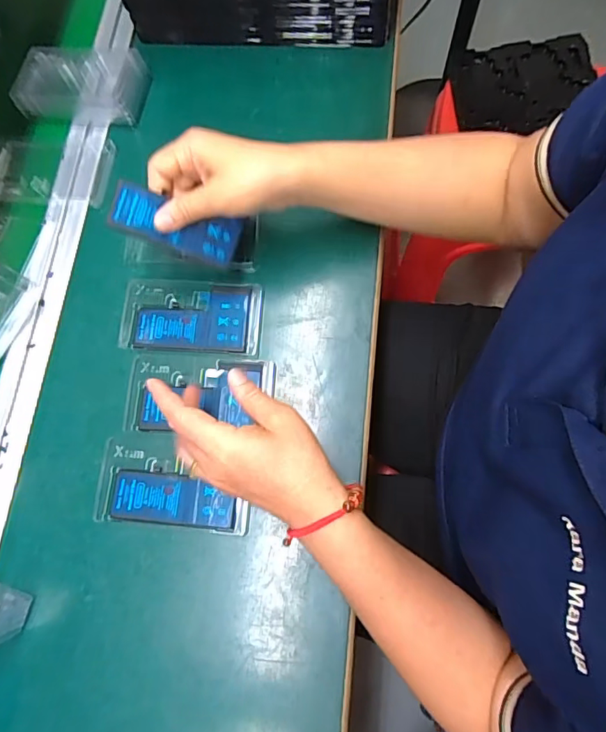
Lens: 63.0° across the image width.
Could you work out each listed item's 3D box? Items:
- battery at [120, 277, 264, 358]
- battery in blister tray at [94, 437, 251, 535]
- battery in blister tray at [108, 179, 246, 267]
[{"bbox_3d":[-0.104,-0.046,0.457,0.127,0.004,0.070,3,76,2],"label":"battery"},{"bbox_3d":[-0.108,0.100,0.414,0.128,0.008,0.066,5,76,3],"label":"battery in blister tray"},{"bbox_3d":[-0.104,-0.116,0.410,0.103,0.008,0.042,11,104,-22],"label":"battery in blister tray"}]

